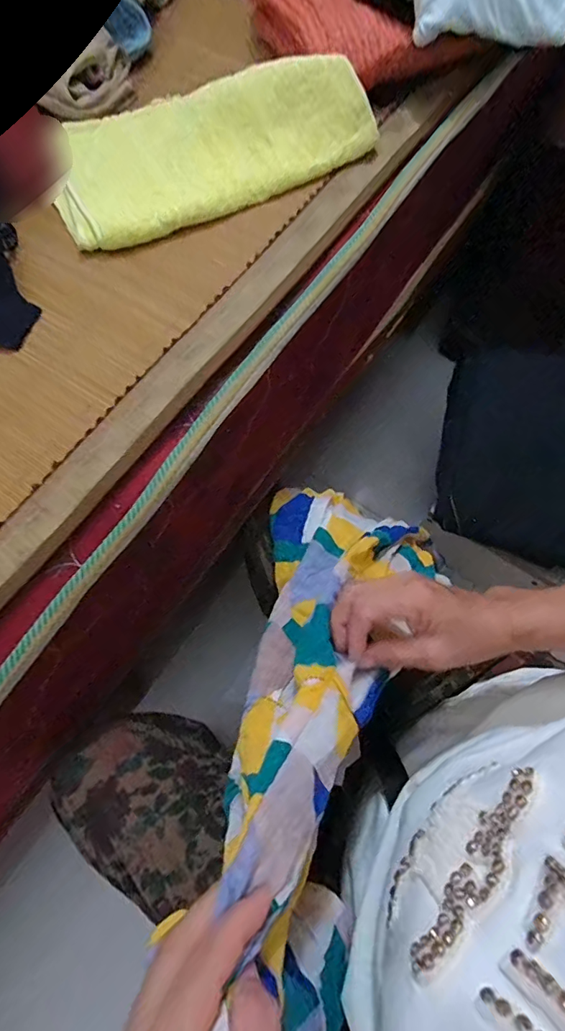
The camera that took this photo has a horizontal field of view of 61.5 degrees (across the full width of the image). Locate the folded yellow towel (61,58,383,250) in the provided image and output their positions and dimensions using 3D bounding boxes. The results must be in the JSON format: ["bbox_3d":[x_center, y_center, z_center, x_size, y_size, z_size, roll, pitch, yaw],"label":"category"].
[{"bbox_3d":[-0.084,-0.412,0.507,0.343,0.047,0.203,-19,70,-5],"label":"folded yellow towel"}]

